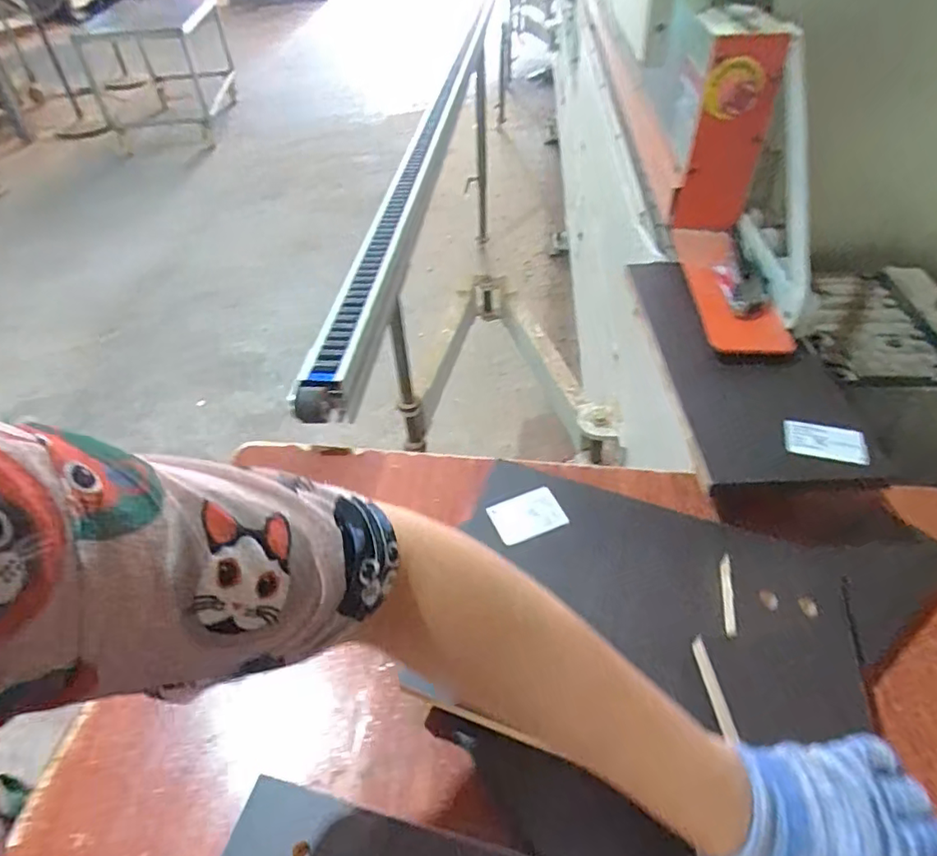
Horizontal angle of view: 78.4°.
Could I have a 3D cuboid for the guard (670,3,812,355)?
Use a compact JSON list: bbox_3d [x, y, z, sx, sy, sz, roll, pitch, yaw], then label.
[{"bbox_3d":[0.299,-0.241,0.612,0.098,0.196,0.307,4,51,5],"label":"guard"}]

